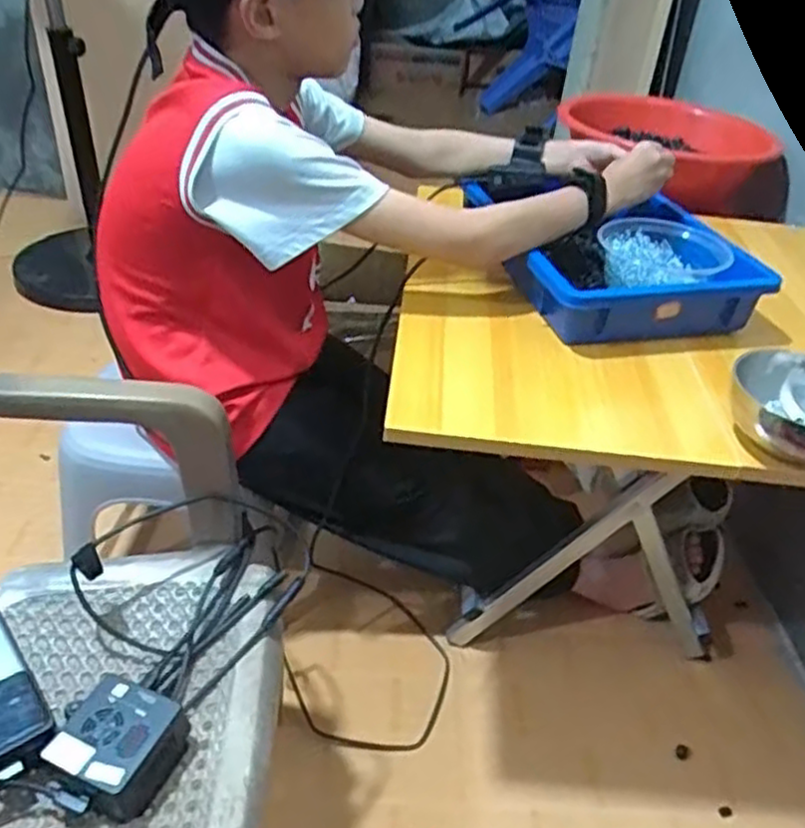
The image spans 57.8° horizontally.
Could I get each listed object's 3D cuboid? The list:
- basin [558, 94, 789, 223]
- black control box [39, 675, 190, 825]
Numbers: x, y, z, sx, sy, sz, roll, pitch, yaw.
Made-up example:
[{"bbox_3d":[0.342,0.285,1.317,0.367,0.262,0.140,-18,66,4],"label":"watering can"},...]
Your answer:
[{"bbox_3d":[0.436,-0.420,1.175,0.283,0.105,0.283,4,36,-3],"label":"basin"},{"bbox_3d":[-0.214,0.250,0.548,0.081,0.048,0.080,19,38,17],"label":"black control box"}]

